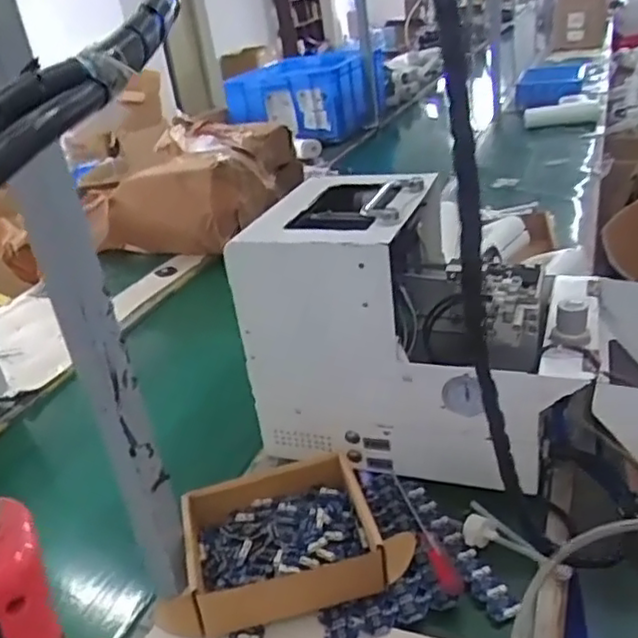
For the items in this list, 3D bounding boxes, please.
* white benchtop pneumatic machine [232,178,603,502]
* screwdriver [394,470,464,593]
[{"bbox_3d":[0.110,0.010,0.724,0.326,0.281,0.213,3,29,20],"label":"white benchtop pneumatic machine"},{"bbox_3d":[0.098,0.194,0.625,0.018,0.016,0.157,-11,27,-7],"label":"screwdriver"}]

